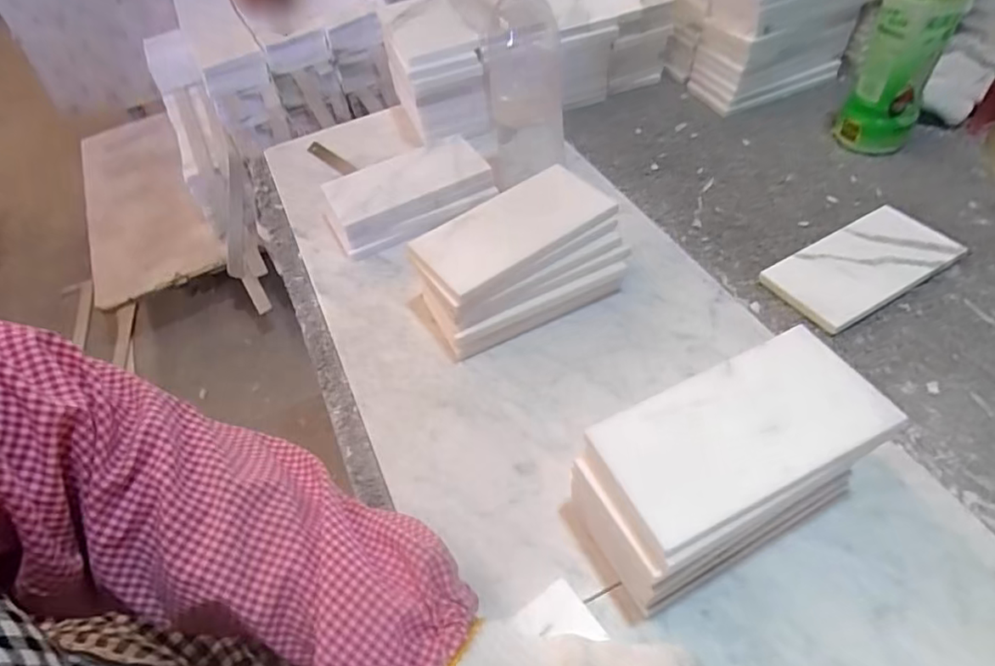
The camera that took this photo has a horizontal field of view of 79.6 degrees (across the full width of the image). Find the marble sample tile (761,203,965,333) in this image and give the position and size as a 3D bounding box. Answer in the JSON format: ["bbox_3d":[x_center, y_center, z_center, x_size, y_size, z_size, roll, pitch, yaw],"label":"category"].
[{"bbox_3d":[0.299,-0.055,0.487,0.150,0.012,0.074,-25,50,-16],"label":"marble sample tile"}]

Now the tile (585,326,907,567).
[{"bbox_3d":[0.132,0.053,0.320,0.153,0.013,0.076,-24,49,-11],"label":"tile"}]

